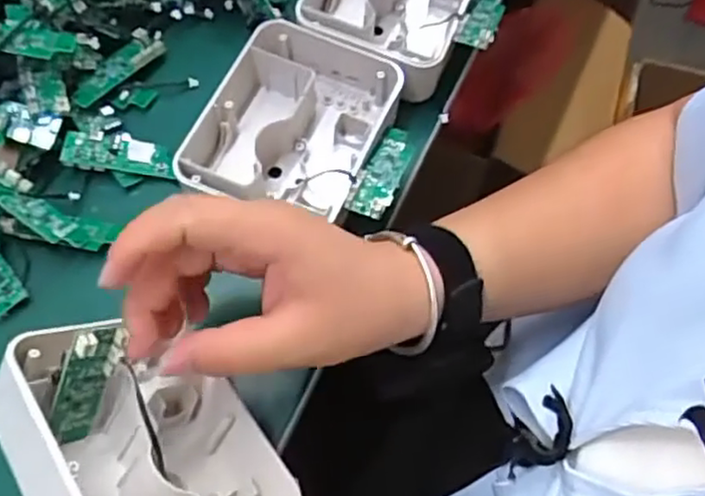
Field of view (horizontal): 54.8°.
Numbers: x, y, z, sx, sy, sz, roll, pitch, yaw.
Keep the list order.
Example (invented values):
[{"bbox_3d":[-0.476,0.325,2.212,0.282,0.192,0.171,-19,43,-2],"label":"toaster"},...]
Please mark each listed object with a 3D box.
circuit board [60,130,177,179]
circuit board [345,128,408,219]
[{"bbox_3d":[-0.146,-0.059,0.428,0.067,0.008,0.024,7,66,-12],"label":"circuit board"},{"bbox_3d":[0.018,-0.047,0.400,0.022,0.010,0.071,19,51,8],"label":"circuit board"}]

